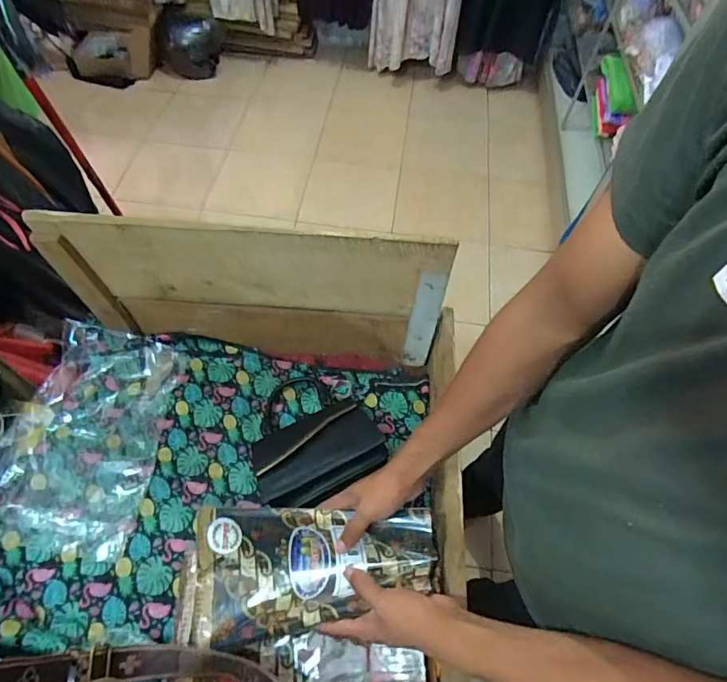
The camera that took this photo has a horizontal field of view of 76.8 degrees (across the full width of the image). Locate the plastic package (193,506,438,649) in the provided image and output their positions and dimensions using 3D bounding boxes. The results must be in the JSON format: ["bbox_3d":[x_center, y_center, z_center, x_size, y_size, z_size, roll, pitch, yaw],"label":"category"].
[{"bbox_3d":[-0.066,0.274,0.568,0.308,0.047,0.155,-12,58,10],"label":"plastic package"}]

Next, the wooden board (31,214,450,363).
[{"bbox_3d":[-0.168,-0.067,0.732,0.562,0.311,0.033,4,59,1],"label":"wooden board"}]

